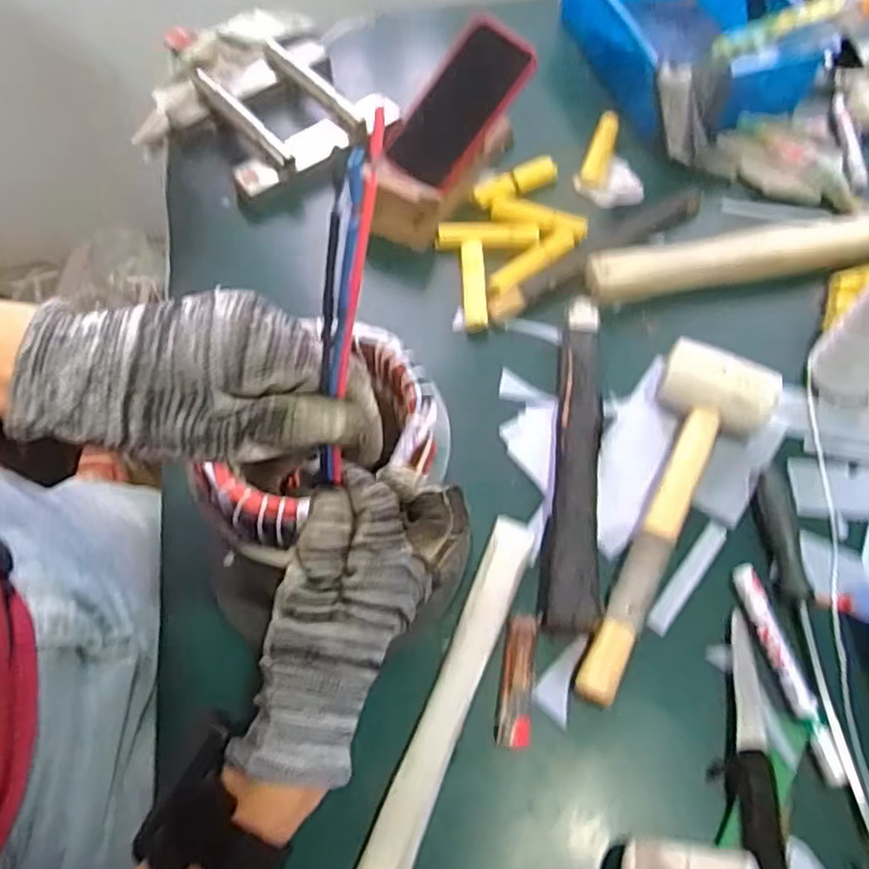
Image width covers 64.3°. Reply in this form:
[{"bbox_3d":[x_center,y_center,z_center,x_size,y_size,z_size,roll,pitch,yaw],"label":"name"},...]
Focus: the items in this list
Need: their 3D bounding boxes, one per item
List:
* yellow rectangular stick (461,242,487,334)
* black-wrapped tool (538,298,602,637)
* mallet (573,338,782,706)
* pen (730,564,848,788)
[{"bbox_3d":[0.036,-0.140,0.652,0.021,0.023,0.093,-1,61,0],"label":"yellow rectangular stick"},{"bbox_3d":[0.113,0.015,0.557,0.038,0.032,0.287,6,61,4],"label":"black-wrapped tool"},{"bbox_3d":[0.166,0.052,0.523,0.099,0.050,0.294,30,65,16],"label":"mallet"},{"bbox_3d":[0.243,0.162,0.479,0.019,0.016,0.146,-10,61,-5],"label":"pen"}]

